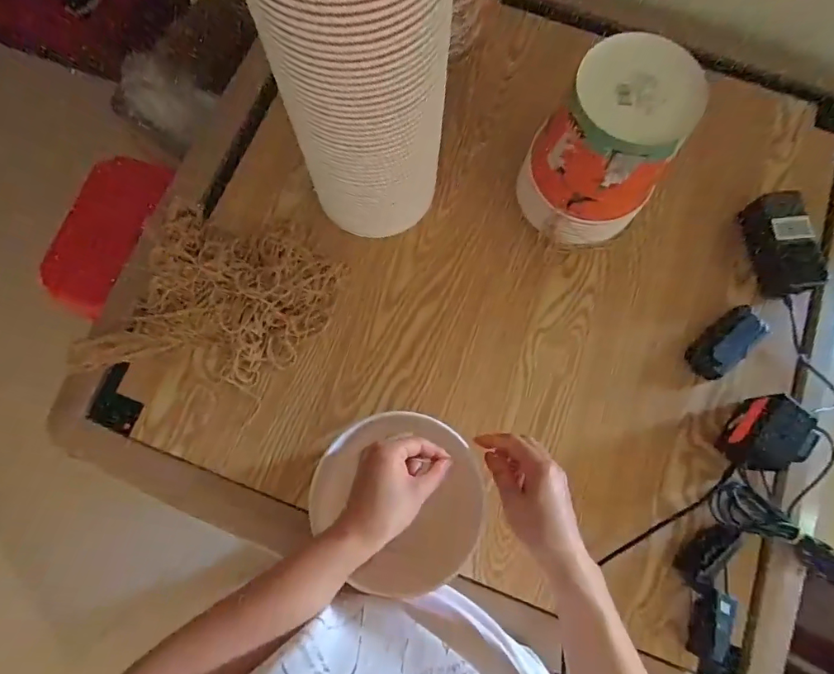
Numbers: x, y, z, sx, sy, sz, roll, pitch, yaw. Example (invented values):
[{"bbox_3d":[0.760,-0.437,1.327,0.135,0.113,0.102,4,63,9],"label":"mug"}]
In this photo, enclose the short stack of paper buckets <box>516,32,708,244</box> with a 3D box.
[{"bbox_3d":[0.220,-0.212,0.554,0.153,0.215,0.141,42,79,8],"label":"short stack of paper buckets"}]

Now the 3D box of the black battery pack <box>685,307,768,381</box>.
[{"bbox_3d":[0.402,0.004,0.603,0.108,0.023,0.052,-42,80,-11],"label":"black battery pack"}]

